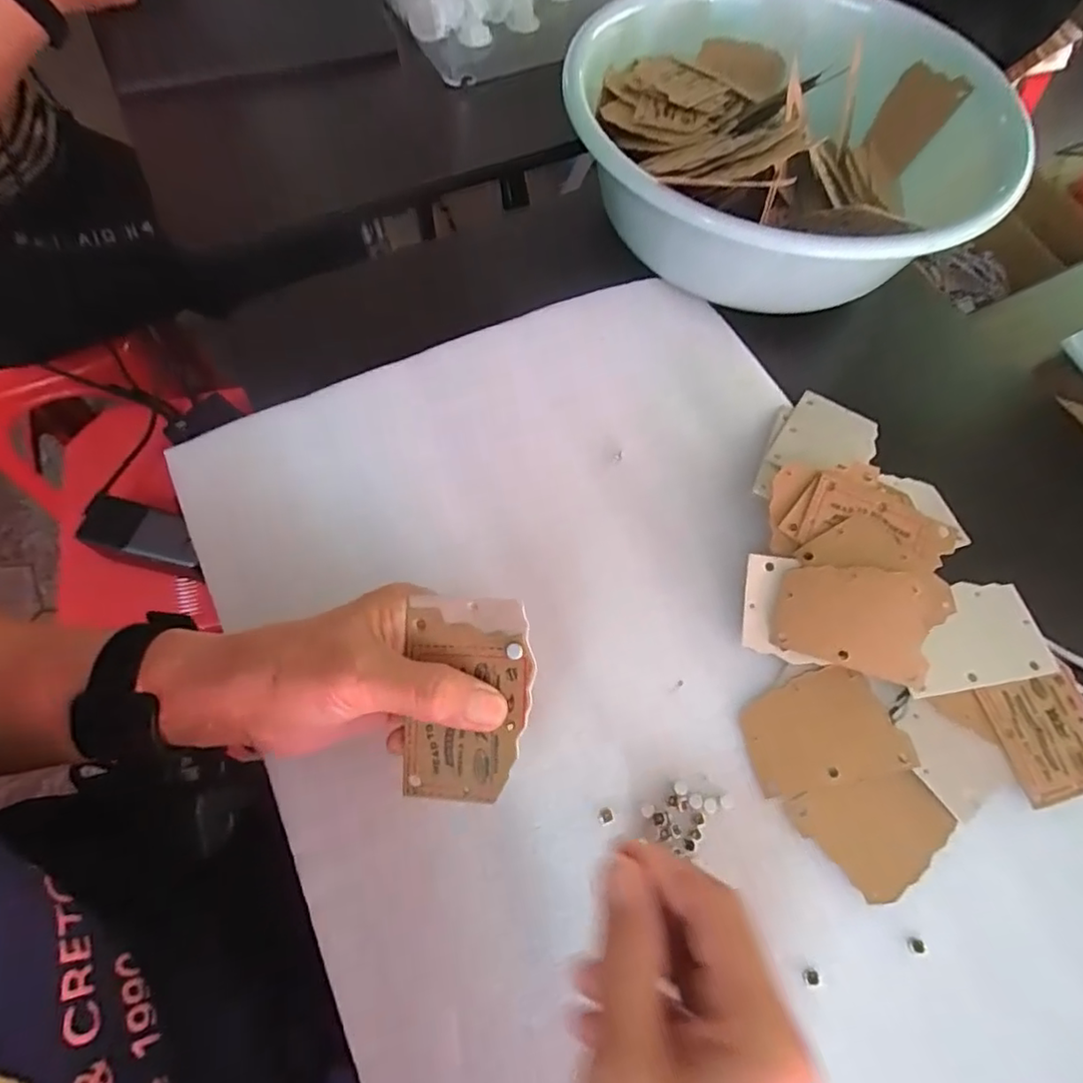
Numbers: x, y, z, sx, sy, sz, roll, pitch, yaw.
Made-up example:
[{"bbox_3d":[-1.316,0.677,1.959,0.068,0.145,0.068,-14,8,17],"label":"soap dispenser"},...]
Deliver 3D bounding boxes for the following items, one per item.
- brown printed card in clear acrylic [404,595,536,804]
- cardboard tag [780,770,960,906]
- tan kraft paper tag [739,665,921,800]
[{"bbox_3d":[-0.031,0.066,0.250,0.052,0.005,0.084,3,87,11],"label":"brown printed card in clear acrylic"},{"bbox_3d":[0.163,0.143,0.287,0.076,0.004,0.051,-9,67,-6],"label":"cardboard tag"},{"bbox_3d":[0.145,0.096,0.304,0.079,0.004,0.054,-11,67,-7],"label":"tan kraft paper tag"}]

